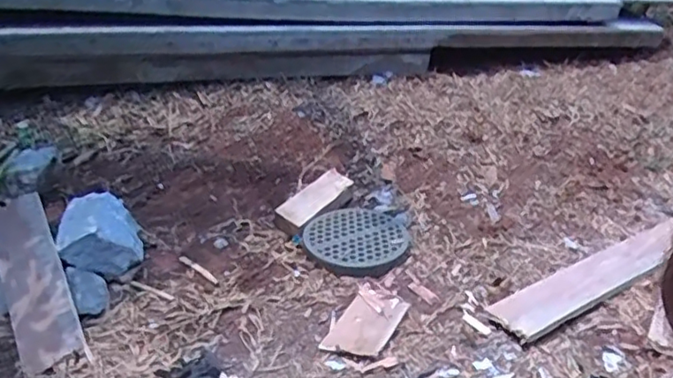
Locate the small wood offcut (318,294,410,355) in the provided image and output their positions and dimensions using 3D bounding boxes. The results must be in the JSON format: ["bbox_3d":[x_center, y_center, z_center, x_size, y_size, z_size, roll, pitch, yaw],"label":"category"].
[{"bbox_3d":[0.038,0.175,0.795,0.075,0.011,0.116,13,30,23],"label":"small wood offcut"}]

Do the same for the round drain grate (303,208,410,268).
[{"bbox_3d":[0.033,0.076,0.985,0.163,0.018,0.160,1,27,0],"label":"round drain grate"}]

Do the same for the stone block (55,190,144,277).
[{"bbox_3d":[-0.345,0.066,0.890,0.114,0.102,0.096,-11,30,-22],"label":"stone block"}]

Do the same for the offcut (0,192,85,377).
[{"bbox_3d":[-0.410,0.113,0.817,0.078,0.015,0.284,-28,54,-12],"label":"offcut"}]

